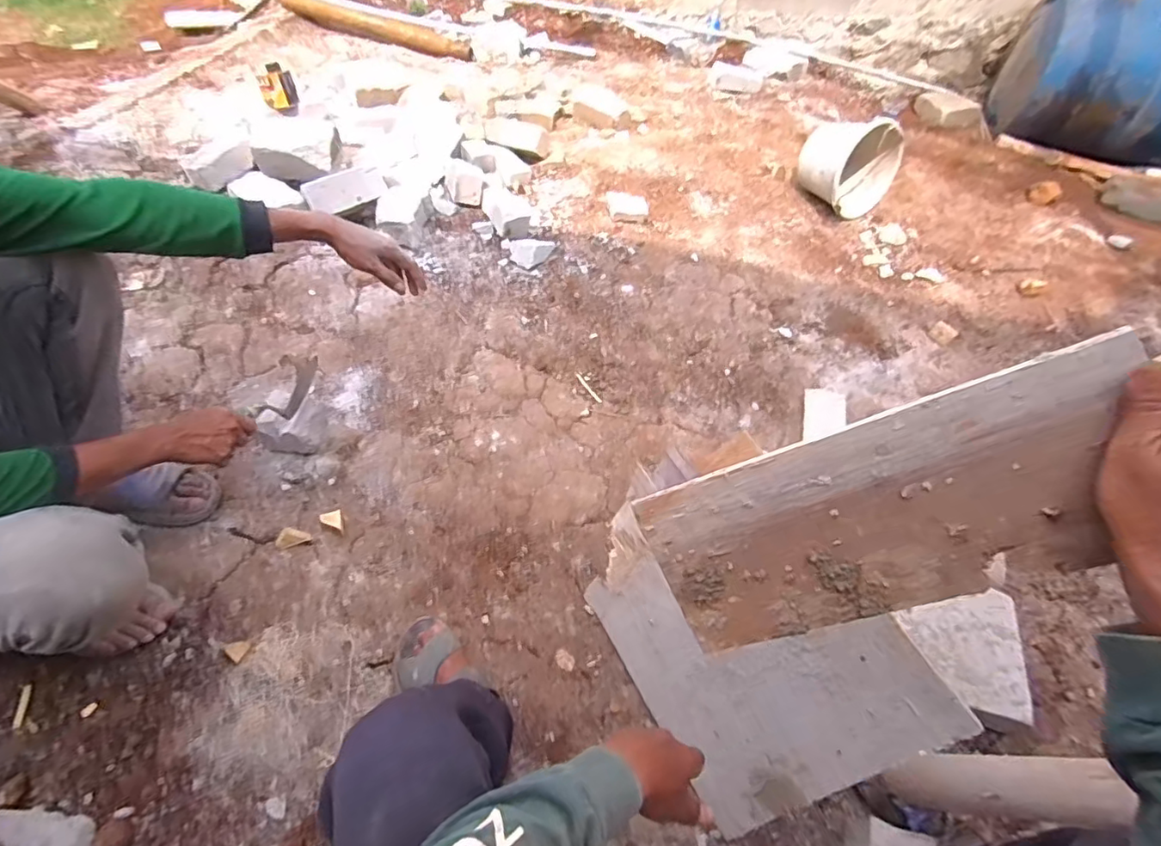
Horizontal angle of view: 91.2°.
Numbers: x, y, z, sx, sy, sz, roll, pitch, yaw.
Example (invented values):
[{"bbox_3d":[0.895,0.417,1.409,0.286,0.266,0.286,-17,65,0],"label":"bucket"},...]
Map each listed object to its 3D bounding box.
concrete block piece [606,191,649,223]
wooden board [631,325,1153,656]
[{"bbox_3d":[0.134,-0.619,1.625,0.120,0.062,0.067,-1,51,3],"label":"concrete block piece"},{"bbox_3d":[0.203,0.070,0.400,0.309,0.141,0.006,-24,7,25],"label":"wooden board"}]

